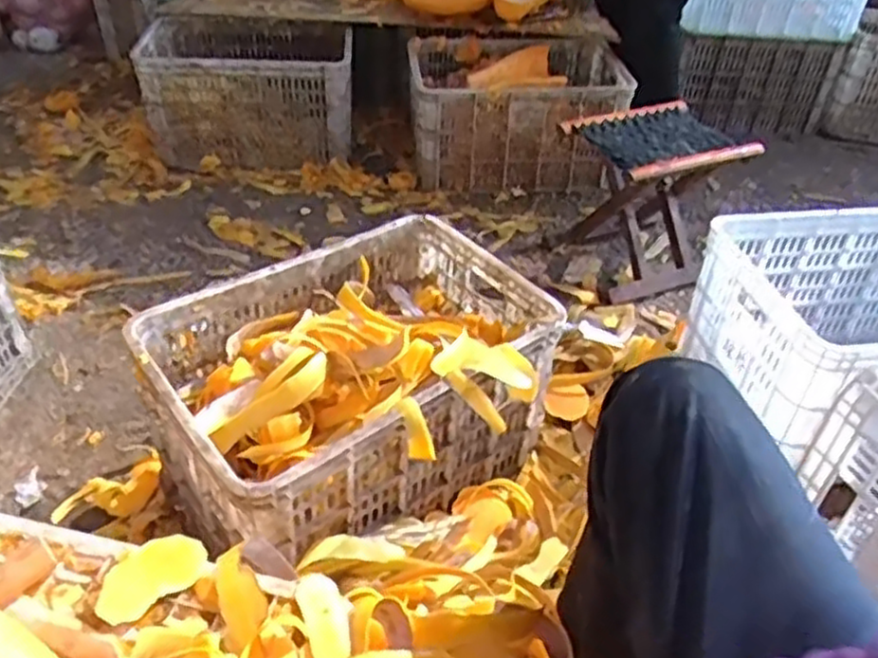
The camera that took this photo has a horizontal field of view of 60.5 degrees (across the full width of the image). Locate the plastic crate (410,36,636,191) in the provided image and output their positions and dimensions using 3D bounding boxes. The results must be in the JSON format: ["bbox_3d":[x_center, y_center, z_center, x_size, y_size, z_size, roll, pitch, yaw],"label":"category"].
[{"bbox_3d":[0.190,-0.518,1.894,0.521,0.320,0.364,5,38,3],"label":"plastic crate"}]

